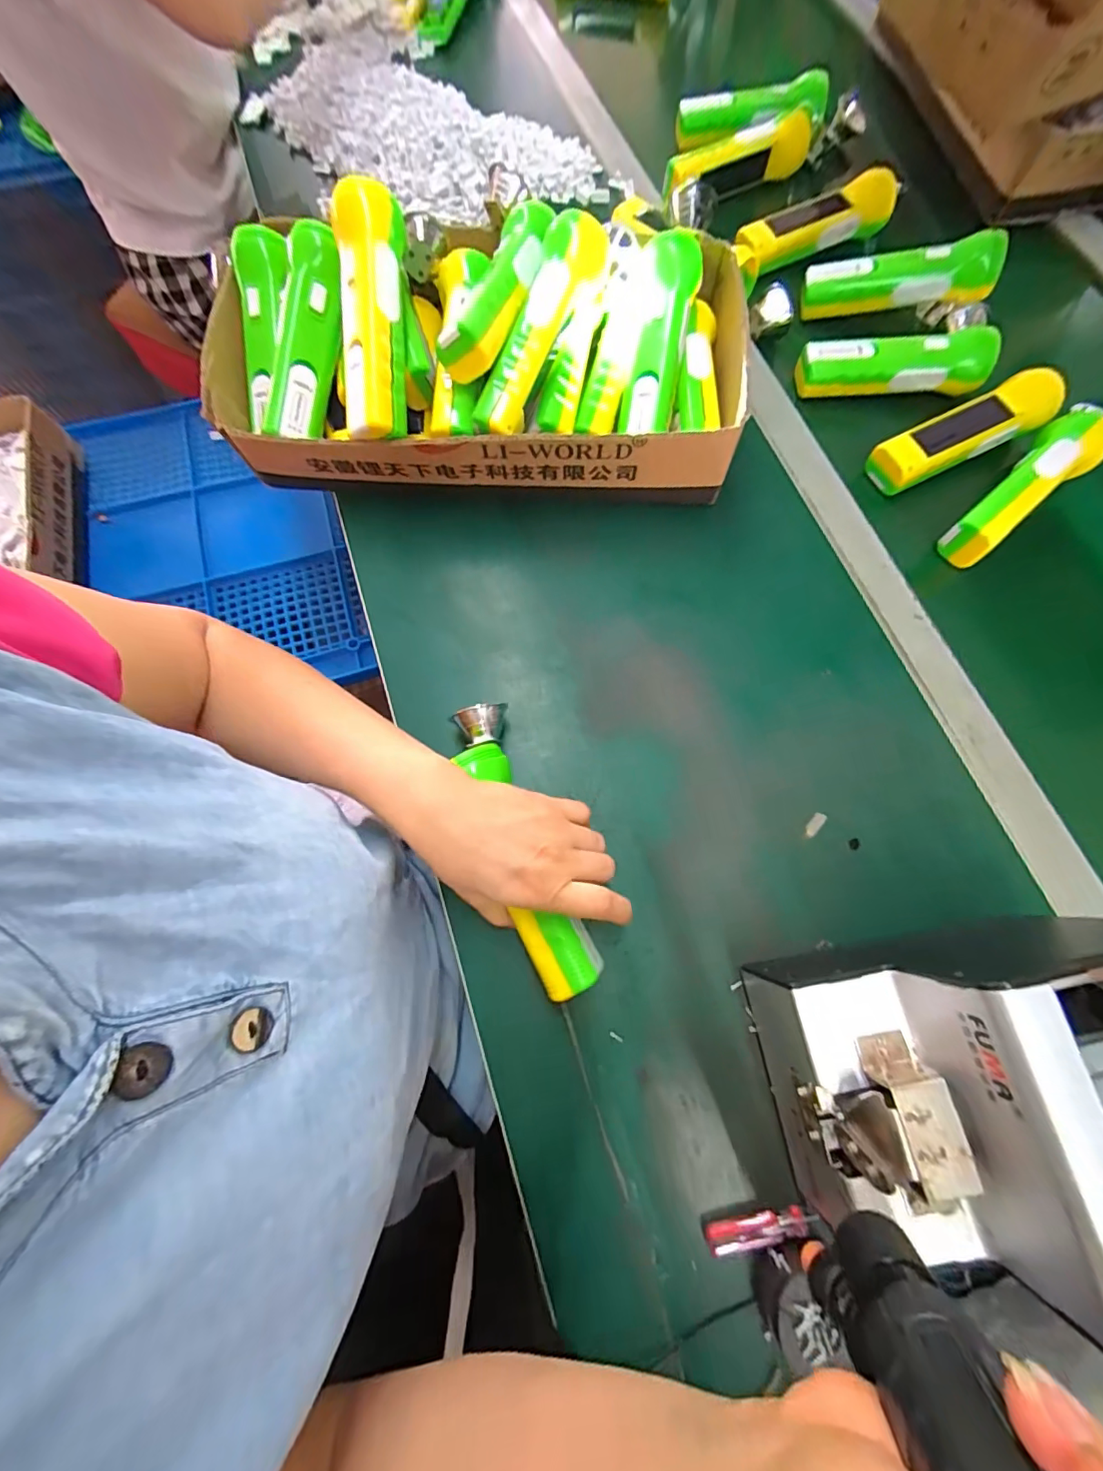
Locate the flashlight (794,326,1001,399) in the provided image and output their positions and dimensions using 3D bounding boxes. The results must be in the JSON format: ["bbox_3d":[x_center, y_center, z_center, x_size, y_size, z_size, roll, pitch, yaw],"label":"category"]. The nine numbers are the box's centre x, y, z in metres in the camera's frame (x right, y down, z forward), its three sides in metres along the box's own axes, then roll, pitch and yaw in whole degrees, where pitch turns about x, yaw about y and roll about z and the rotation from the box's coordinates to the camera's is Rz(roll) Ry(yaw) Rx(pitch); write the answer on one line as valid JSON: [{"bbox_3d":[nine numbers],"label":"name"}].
[{"bbox_3d":[0.321,-0.350,0.476,0.170,0.043,0.045,3,73,2],"label":"flashlight"}]

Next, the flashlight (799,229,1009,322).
[{"bbox_3d":[0.338,-0.446,0.495,0.166,0.045,0.035,6,72,18],"label":"flashlight"}]

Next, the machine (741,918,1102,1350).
[{"bbox_3d":[0.219,0.176,0.254,0.171,0.147,0.123,-12,73,-3],"label":"machine"}]

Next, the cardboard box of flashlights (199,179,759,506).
[{"bbox_3d":[-0.059,-0.312,0.421,0.428,0.132,0.206,0,72,1],"label":"cardboard box of flashlights"}]

